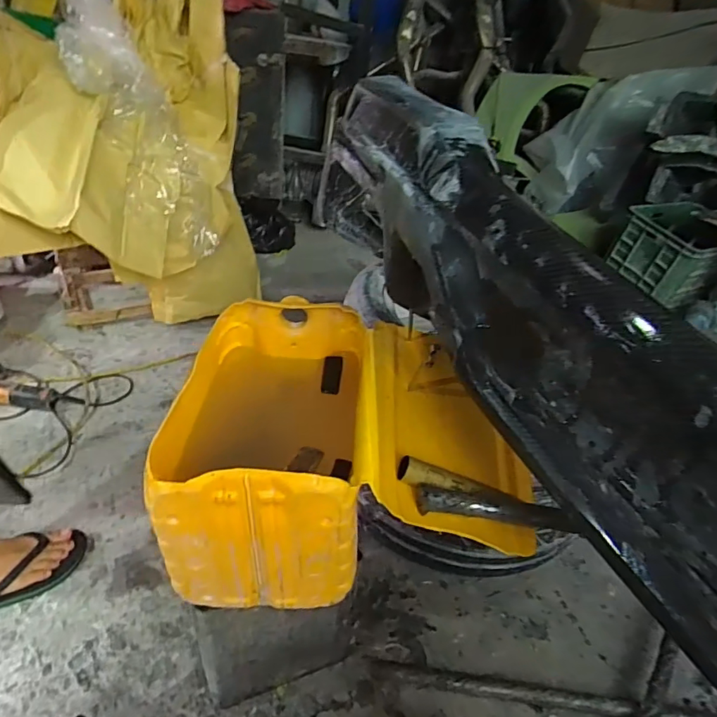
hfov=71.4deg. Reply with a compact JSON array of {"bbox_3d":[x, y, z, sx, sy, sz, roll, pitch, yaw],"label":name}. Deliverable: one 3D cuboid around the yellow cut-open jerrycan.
[{"bbox_3d":[-0.033,0.097,0.713,0.421,0.200,0.417,1,36,-9],"label":"yellow cut-open jerrycan"}]

